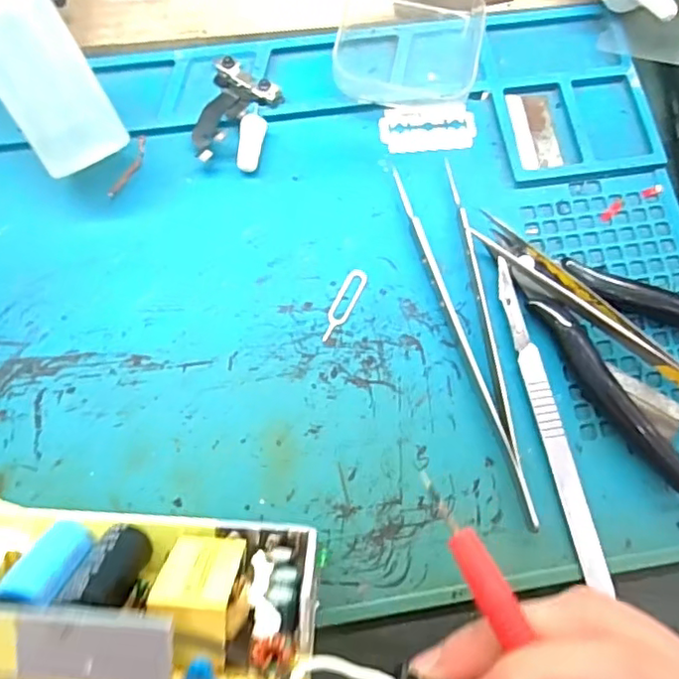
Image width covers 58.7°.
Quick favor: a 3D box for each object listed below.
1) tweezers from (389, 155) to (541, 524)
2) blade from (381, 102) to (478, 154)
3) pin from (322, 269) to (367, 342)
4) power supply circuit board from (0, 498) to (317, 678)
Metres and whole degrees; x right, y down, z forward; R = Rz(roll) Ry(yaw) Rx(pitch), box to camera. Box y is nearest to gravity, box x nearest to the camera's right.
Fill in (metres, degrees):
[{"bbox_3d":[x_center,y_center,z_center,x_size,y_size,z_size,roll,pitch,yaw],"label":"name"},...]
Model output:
[{"bbox_3d":[0.051,-0.002,0.240,0.024,0.009,0.148,-11,75,-5],"label":"tweezers"},{"bbox_3d":[0.040,-0.094,0.269,0.042,0.004,0.022,-3,74,-3],"label":"blade"},{"bbox_3d":[0.002,-0.015,0.245,0.009,0.004,0.034,26,75,6],"label":"pin"},{"bbox_3d":[-0.074,0.078,0.183,0.131,0.065,0.026,2,101,1],"label":"power supply circuit board"}]

